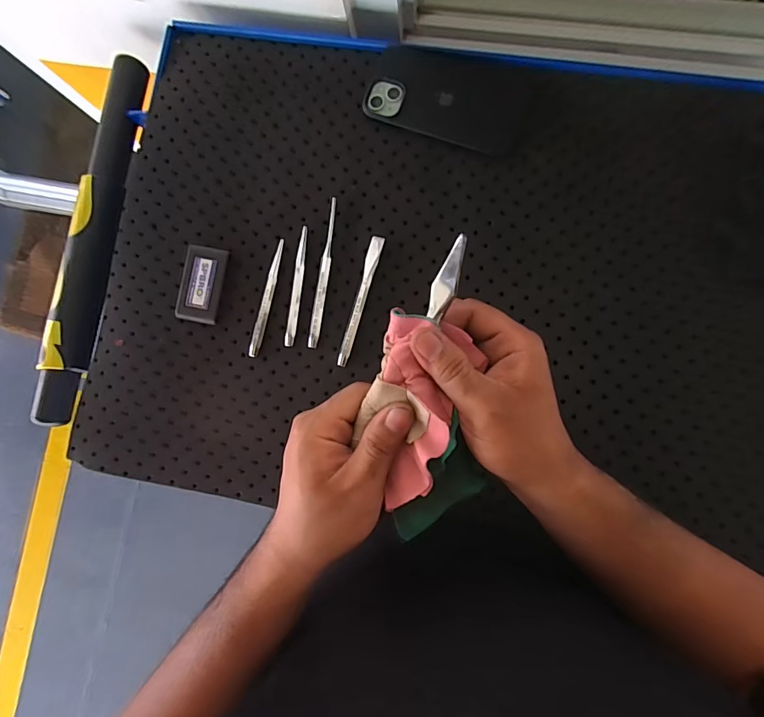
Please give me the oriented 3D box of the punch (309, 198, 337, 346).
[{"bbox_3d":[-0.057,-0.085,0.424,0.010,0.007,0.149,8,86,7],"label":"punch"}]

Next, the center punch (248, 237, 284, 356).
[{"bbox_3d":[-0.113,-0.059,0.425,0.010,0.007,0.118,15,87,7],"label":"center punch"}]

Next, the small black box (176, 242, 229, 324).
[{"bbox_3d":[-0.177,-0.072,0.423,0.041,0.017,0.073,13,87,7],"label":"small black box"}]

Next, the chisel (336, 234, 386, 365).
[{"bbox_3d":[-0.021,-0.055,0.413,0.012,0.011,0.128,16,87,7],"label":"chisel"}]

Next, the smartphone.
[{"bbox_3d":[0.062,-0.256,0.416,0.148,0.015,0.084,19,88,8],"label":"smartphone"}]

